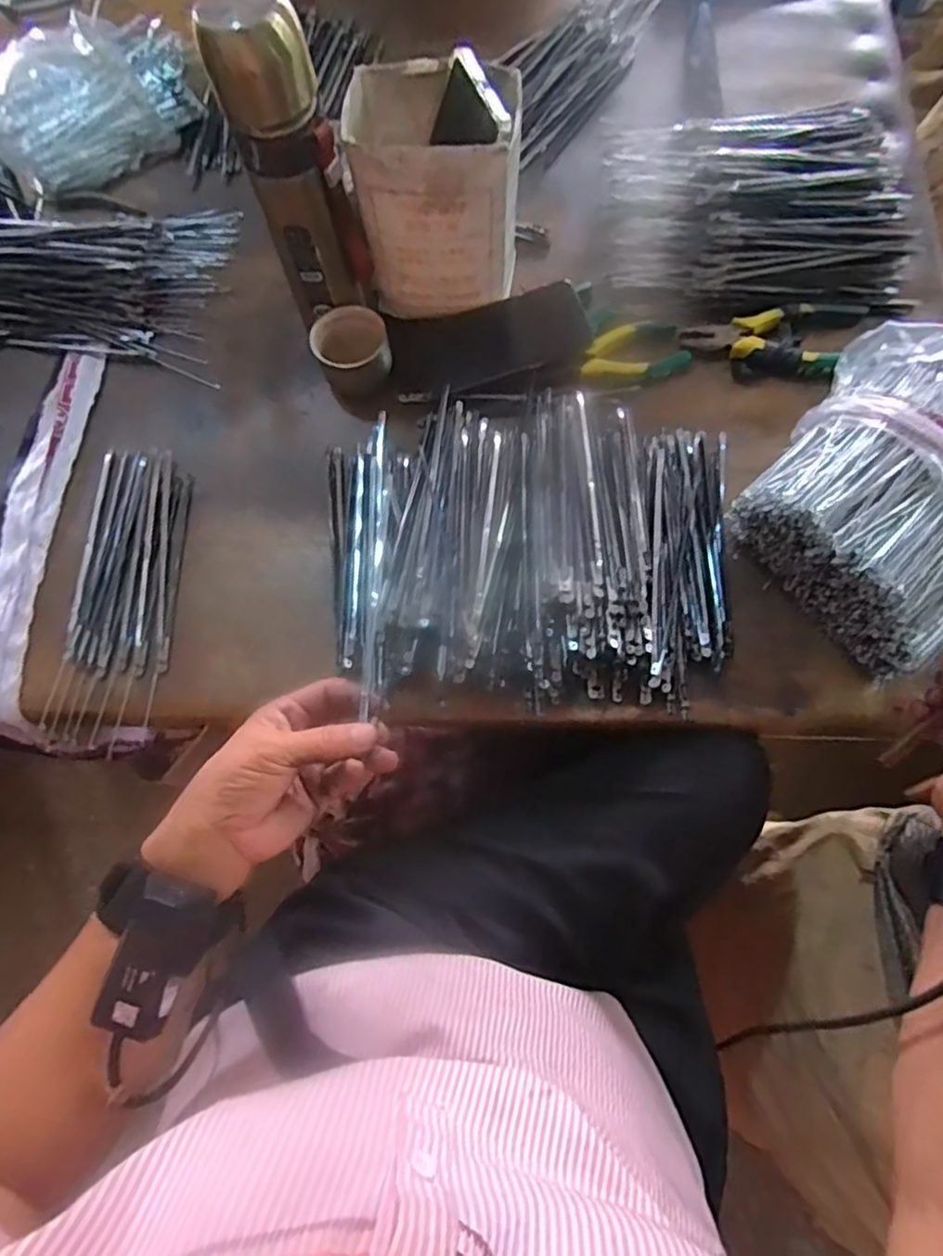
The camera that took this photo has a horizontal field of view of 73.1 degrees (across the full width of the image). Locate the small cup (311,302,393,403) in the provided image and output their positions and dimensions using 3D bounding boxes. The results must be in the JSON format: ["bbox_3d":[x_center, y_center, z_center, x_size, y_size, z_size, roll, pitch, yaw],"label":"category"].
[{"bbox_3d":[-0.102,-0.241,0.558,0.060,0.045,0.063,-1,73,2],"label":"small cup"}]

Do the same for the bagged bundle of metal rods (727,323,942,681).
[{"bbox_3d":[0.316,-0.094,0.461,0.197,0.084,0.222,-36,75,-8],"label":"bagged bundle of metal rods"}]

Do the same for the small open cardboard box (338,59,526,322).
[{"bbox_3d":[-0.026,-0.344,0.522,0.123,0.162,0.101,0,73,2],"label":"small open cardboard box"}]

